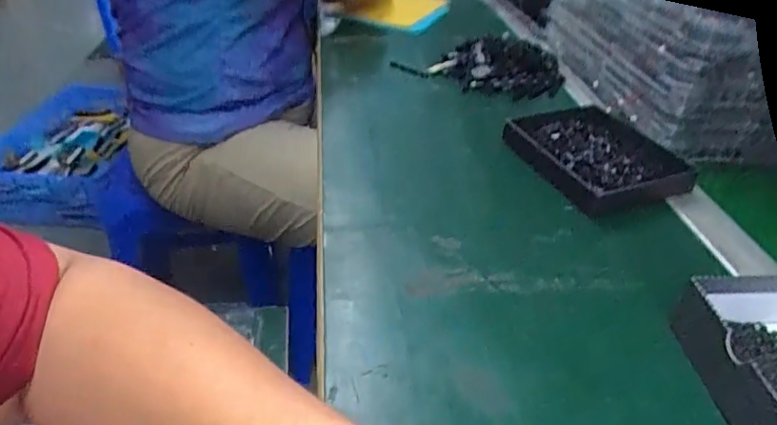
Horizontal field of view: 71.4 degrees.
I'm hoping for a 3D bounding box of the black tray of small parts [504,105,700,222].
[{"bbox_3d":[0.197,-0.057,0.516,0.127,0.019,0.148,-14,39,-19],"label":"black tray of small parts"}]

